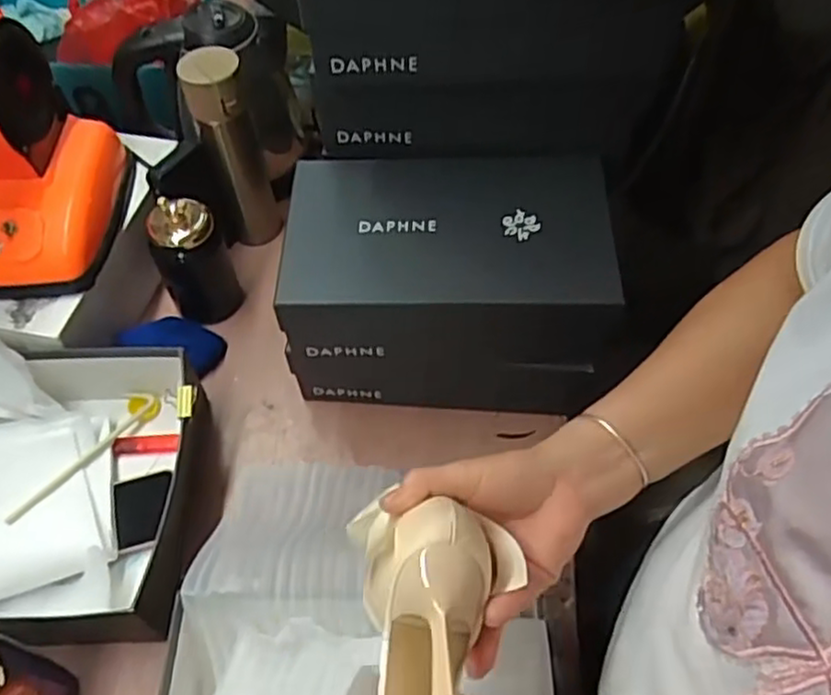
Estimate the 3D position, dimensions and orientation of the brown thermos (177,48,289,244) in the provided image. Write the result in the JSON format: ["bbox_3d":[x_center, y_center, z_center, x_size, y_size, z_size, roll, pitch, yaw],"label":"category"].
[{"bbox_3d":[-0.204,-0.221,0.836,0.072,0.252,0.063,-17,57,-10],"label":"brown thermos"}]

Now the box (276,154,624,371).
[{"bbox_3d":[0.031,-0.080,0.694,0.292,0.110,0.194,1,56,2],"label":"box"}]

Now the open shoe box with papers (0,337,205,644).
[{"bbox_3d":[-0.373,0.127,0.679,0.319,0.100,0.263,-1,56,1],"label":"open shoe box with papers"}]

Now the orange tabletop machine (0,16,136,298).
[{"bbox_3d":[-0.409,-0.190,0.703,0.173,0.196,0.209,0,56,1],"label":"orange tabletop machine"}]

